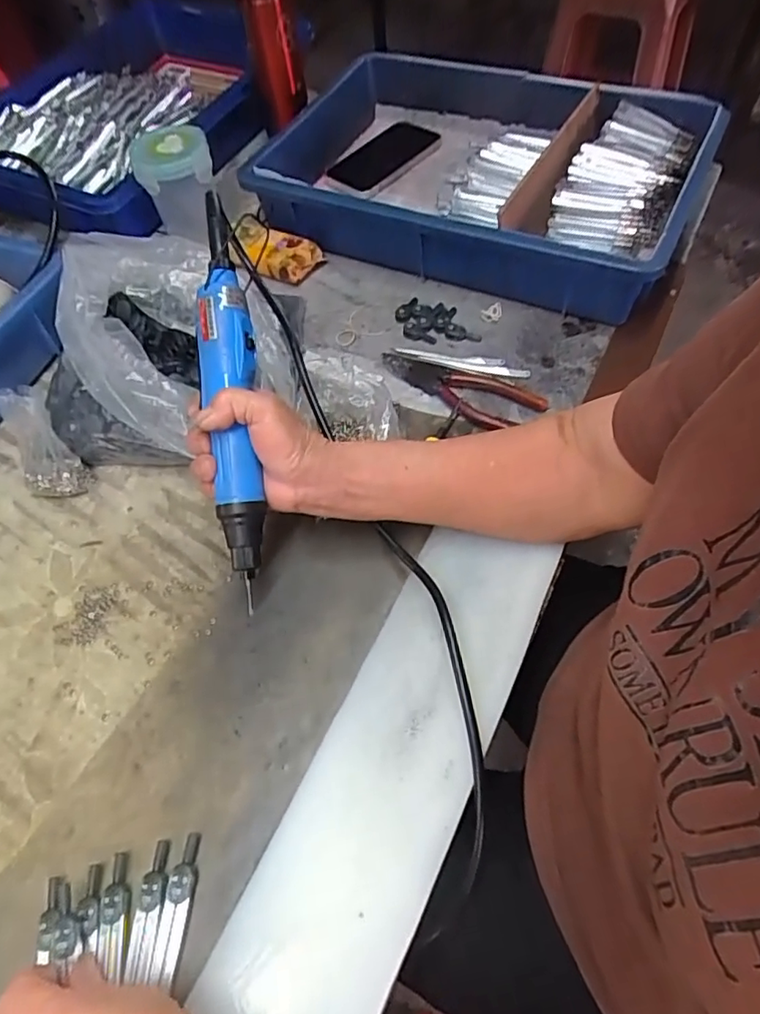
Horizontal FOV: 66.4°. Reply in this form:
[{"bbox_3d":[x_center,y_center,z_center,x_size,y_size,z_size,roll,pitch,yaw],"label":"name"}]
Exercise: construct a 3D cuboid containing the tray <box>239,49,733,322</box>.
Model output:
[{"bbox_3d":[0.104,-0.350,0.612,0.413,0.095,0.268,22,63,17],"label":"tray"}]

